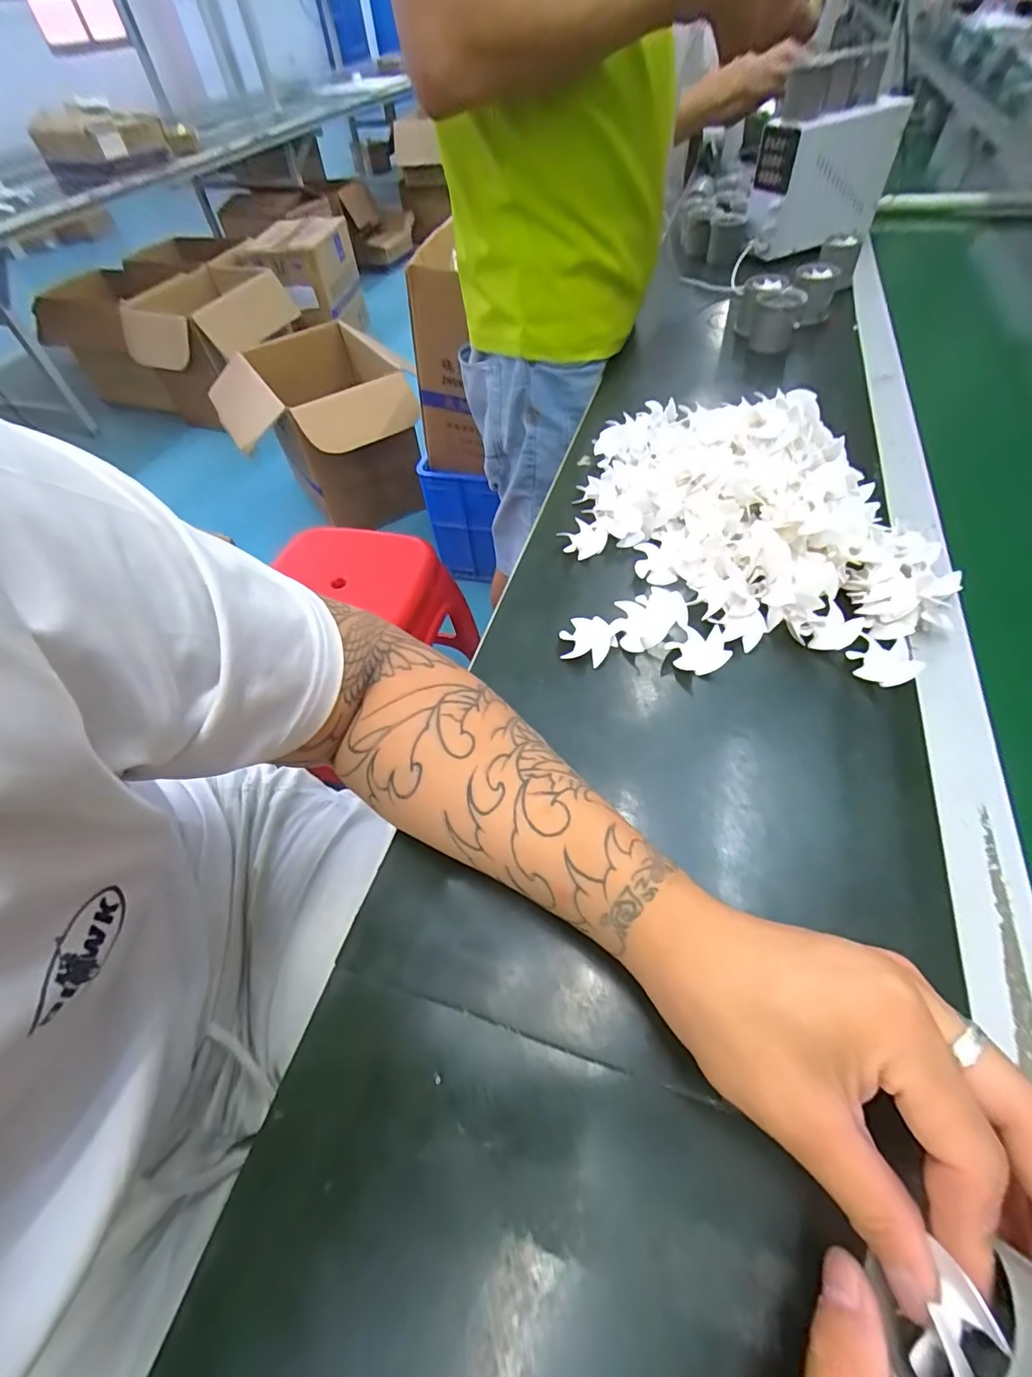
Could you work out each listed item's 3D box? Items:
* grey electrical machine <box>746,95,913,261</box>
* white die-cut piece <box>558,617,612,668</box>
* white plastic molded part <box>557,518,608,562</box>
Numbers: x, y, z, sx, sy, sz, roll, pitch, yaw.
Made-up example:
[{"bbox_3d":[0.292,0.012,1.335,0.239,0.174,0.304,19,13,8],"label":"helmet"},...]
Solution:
[{"bbox_3d":[0.458,-0.741,0.759,0.216,0.151,0.089,-21,56,-9],"label":"grey electrical machine"},{"bbox_3d":[0.052,-0.037,0.386,0.038,0.011,0.035,15,57,16],"label":"white die-cut piece"},{"bbox_3d":[0.058,-0.132,0.457,0.038,0.015,0.038,-3,54,4],"label":"white plastic molded part"}]

